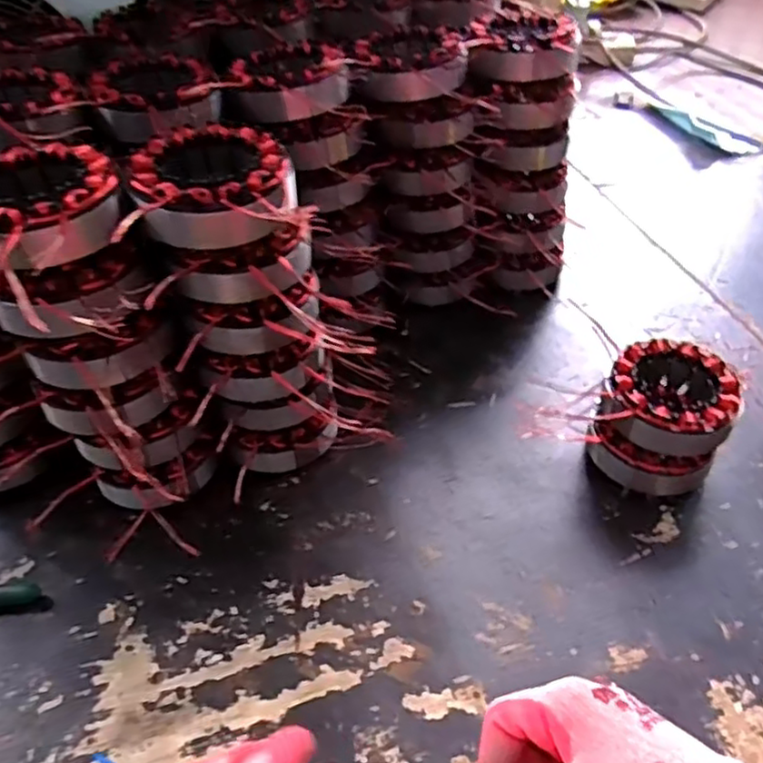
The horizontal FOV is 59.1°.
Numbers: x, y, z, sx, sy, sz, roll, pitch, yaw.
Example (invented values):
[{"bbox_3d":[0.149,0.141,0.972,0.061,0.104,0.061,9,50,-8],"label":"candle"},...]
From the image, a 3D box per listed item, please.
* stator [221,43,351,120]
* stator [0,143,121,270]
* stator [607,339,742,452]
[{"bbox_3d":[-0.070,-0.221,0.490,0.089,0.033,0.077,-4,45,-5],"label":"stator"},{"bbox_3d":[-0.183,-0.091,0.356,0.077,0.038,0.080,1,45,-1],"label":"stator"},{"bbox_3d":[0.200,0.012,0.467,0.082,0.039,0.081,1,45,-1],"label":"stator"}]

